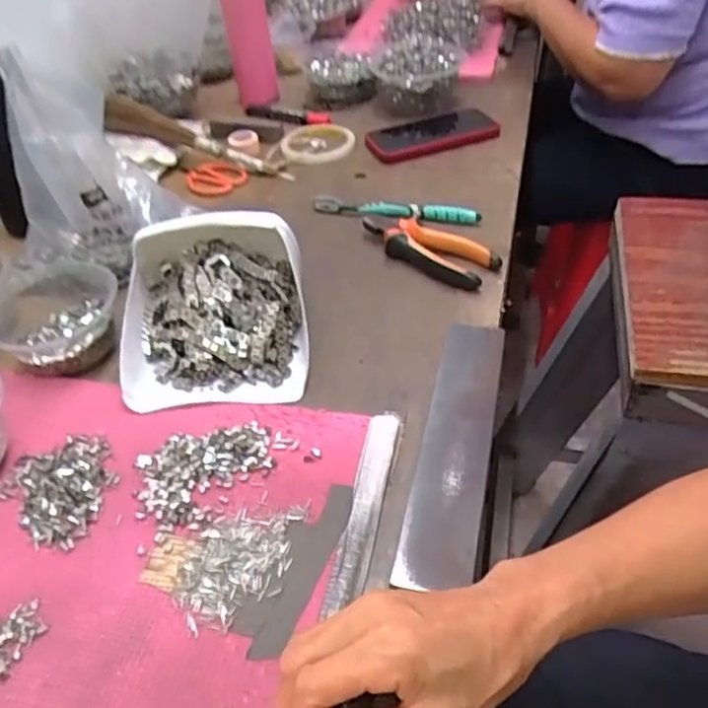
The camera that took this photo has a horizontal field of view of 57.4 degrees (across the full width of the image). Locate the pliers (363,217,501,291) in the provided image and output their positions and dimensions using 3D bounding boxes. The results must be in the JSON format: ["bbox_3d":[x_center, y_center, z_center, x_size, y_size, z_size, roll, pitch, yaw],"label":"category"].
[{"bbox_3d":[0.072,-0.108,0.646,0.146,0.023,0.052,28,52,31],"label":"pliers"}]

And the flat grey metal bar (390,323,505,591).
[{"bbox_3d":[0.076,0.058,0.475,0.050,0.009,0.237,7,44,14],"label":"flat grey metal bar"}]

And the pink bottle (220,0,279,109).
[{"bbox_3d":[-0.154,-0.476,0.925,0.060,0.220,0.070,-11,43,-6],"label":"pink bottle"}]

